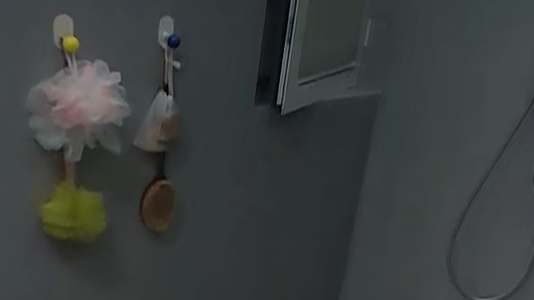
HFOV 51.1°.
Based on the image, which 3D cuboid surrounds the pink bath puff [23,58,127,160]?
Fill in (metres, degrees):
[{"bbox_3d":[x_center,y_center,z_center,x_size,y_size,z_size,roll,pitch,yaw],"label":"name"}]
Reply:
[{"bbox_3d":[-0.353,-0.076,1.077,0.175,0.173,0.102,15,20,21],"label":"pink bath puff"}]

